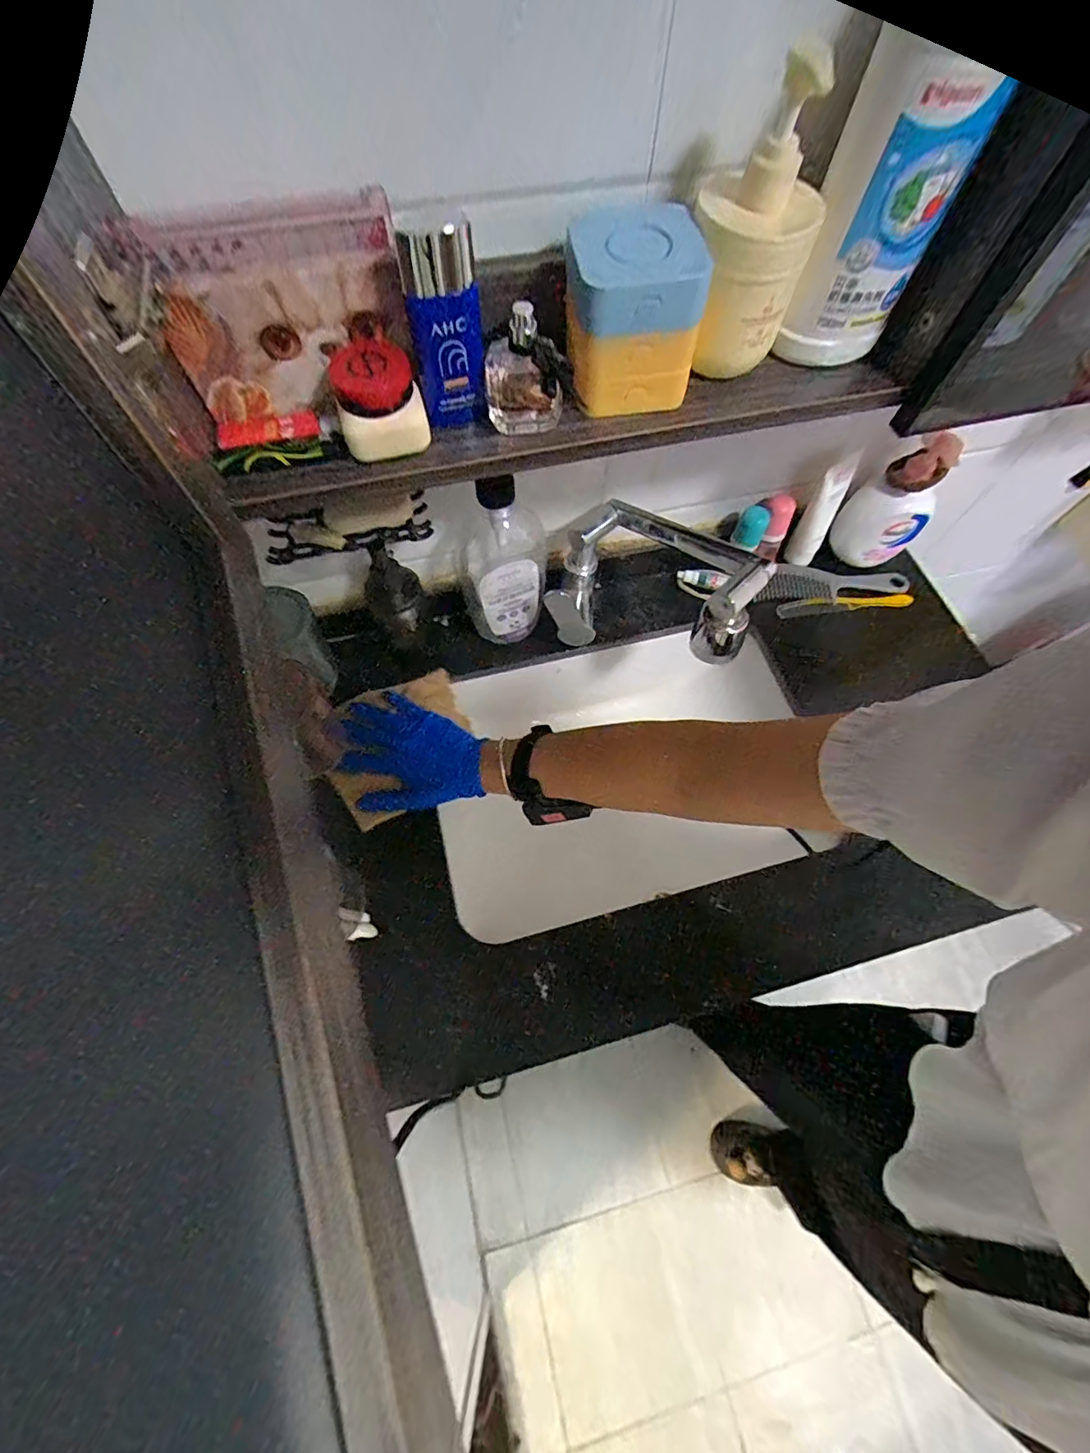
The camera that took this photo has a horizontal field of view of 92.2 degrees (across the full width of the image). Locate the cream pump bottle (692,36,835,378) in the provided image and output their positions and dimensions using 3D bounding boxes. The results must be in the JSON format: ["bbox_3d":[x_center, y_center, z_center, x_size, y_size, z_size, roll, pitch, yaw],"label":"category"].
[{"bbox_3d":[0.137,-0.310,0.344,0.079,0.118,0.065,-7,67,-3],"label":"cream pump bottle"}]

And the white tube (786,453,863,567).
[{"bbox_3d":[0.339,-0.263,0.647,0.040,0.142,0.032,10,67,4],"label":"white tube"}]

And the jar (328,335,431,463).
[{"bbox_3d":[-0.108,-0.213,0.338,0.052,0.050,0.051,0,67,0],"label":"jar"}]

